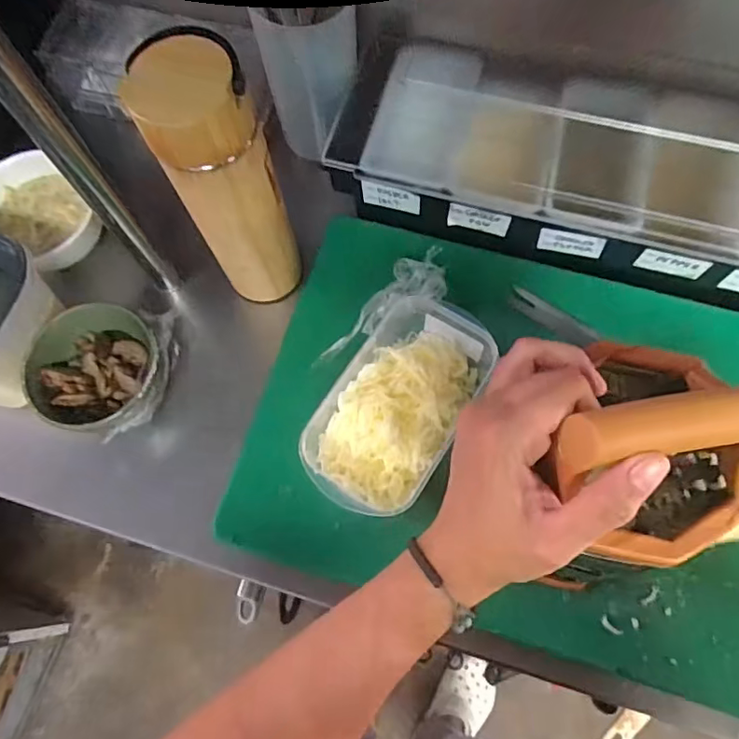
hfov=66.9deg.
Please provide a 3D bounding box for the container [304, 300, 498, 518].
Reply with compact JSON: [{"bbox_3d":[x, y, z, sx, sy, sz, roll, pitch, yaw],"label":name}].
[{"bbox_3d":[0.019,0.029,0.419,0.092,0.067,0.155,29,74,11],"label":"container"}]

